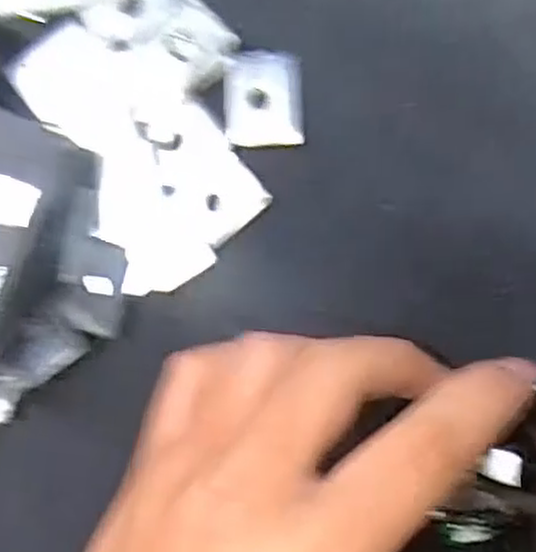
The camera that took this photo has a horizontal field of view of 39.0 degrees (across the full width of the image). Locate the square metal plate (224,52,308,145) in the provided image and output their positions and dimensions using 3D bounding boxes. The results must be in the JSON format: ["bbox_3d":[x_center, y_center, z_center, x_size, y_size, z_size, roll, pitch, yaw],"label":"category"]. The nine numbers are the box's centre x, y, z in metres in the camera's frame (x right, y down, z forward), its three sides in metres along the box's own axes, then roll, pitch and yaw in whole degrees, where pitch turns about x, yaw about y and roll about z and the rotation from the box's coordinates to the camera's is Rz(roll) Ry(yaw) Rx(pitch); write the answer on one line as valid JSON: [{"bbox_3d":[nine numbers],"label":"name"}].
[{"bbox_3d":[-0.001,-0.054,0.231,0.023,0.005,0.028,-1,90,0],"label":"square metal plate"}]

